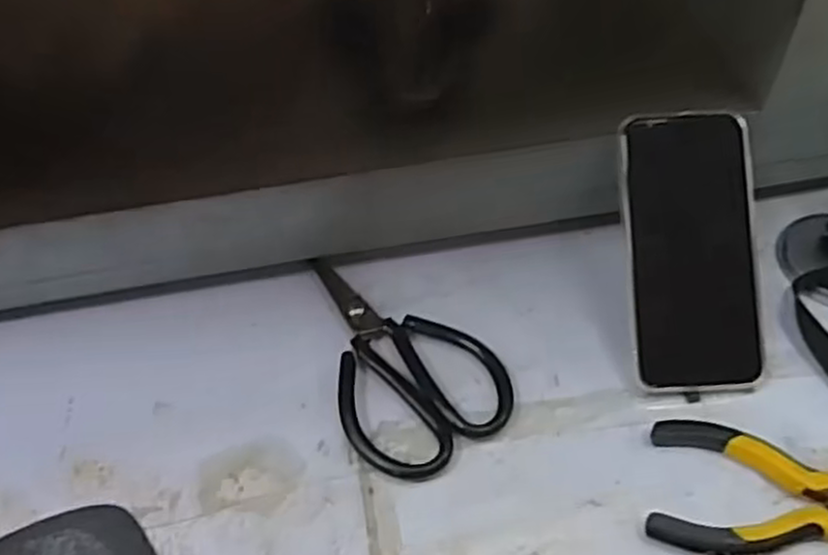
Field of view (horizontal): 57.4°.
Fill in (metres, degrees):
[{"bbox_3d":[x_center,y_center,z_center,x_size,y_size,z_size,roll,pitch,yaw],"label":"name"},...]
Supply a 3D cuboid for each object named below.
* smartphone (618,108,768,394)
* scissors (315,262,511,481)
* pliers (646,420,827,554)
[{"bbox_3d":[0.163,-0.016,0.443,0.075,0.010,0.163,-3,86,2],"label":"smartphone"},{"bbox_3d":[-0.016,0.044,0.461,0.095,0.010,0.157,-30,56,-18],"label":"scissors"},{"bbox_3d":[0.201,0.115,0.389,0.148,0.012,0.069,9,54,10],"label":"pliers"}]

